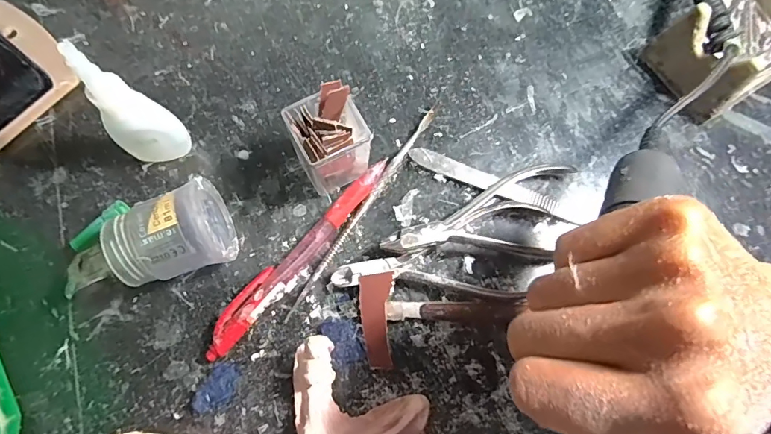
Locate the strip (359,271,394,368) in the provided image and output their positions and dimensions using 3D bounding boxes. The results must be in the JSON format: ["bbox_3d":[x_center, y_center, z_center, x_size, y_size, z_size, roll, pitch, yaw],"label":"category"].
[{"bbox_3d":[-0.004,0.054,0.235,0.017,0.010,0.047,-2,74,-2],"label":"strip"}]

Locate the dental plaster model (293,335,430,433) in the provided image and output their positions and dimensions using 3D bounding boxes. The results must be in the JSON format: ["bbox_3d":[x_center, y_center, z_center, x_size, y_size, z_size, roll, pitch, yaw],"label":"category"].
[{"bbox_3d":[-0.018,0.093,0.215,0.067,0.026,0.044,30,75,7],"label":"dental plaster model"}]

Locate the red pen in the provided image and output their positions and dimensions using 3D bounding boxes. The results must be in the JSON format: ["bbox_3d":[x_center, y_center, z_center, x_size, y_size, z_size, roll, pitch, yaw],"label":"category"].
[{"bbox_3d":[-0.047,0.019,0.244,0.017,0.011,0.133,40,76,9],"label":"red pen"}]

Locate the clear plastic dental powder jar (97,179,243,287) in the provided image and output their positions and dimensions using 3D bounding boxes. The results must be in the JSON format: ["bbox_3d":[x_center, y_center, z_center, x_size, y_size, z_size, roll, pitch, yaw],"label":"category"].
[{"bbox_3d":[-0.108,0.011,0.228,0.052,0.044,0.042,-19,75,-7],"label":"clear plastic dental powder jar"}]

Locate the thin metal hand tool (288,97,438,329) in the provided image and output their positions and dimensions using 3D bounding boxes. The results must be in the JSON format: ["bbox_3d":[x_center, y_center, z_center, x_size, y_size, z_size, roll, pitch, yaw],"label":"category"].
[{"bbox_3d":[-0.010,-0.009,0.256,0.005,0.006,0.150,33,75,8],"label":"thin metal hand tool"}]

